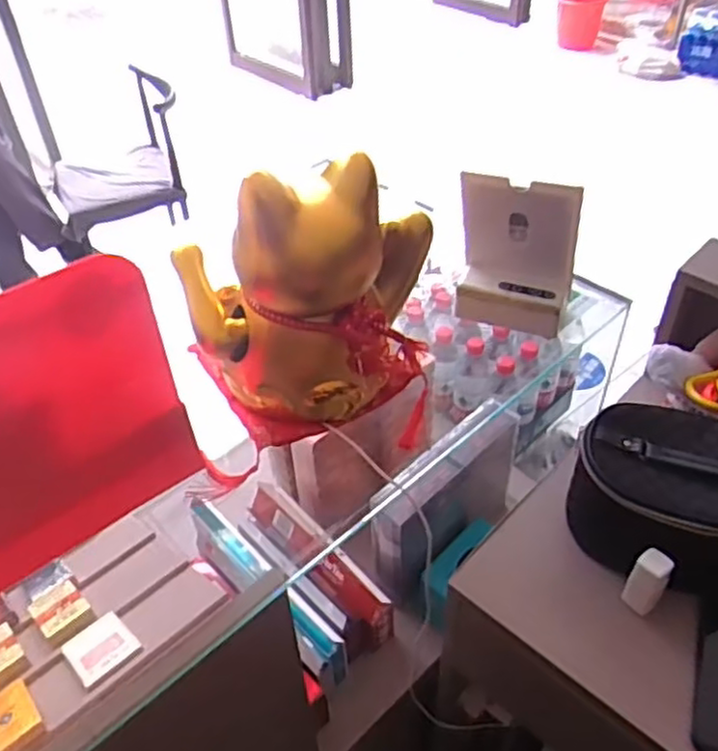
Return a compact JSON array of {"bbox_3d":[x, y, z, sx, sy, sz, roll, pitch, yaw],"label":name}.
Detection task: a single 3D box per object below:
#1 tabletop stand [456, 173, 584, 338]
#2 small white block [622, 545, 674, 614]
[{"bbox_3d":[0.169,-0.128,0.760,0.125,0.163,0.038,12,45,15],"label":"tabletop stand"},{"bbox_3d":[0.295,0.213,0.722,0.031,0.082,0.029,30,52,30],"label":"small white block"}]

